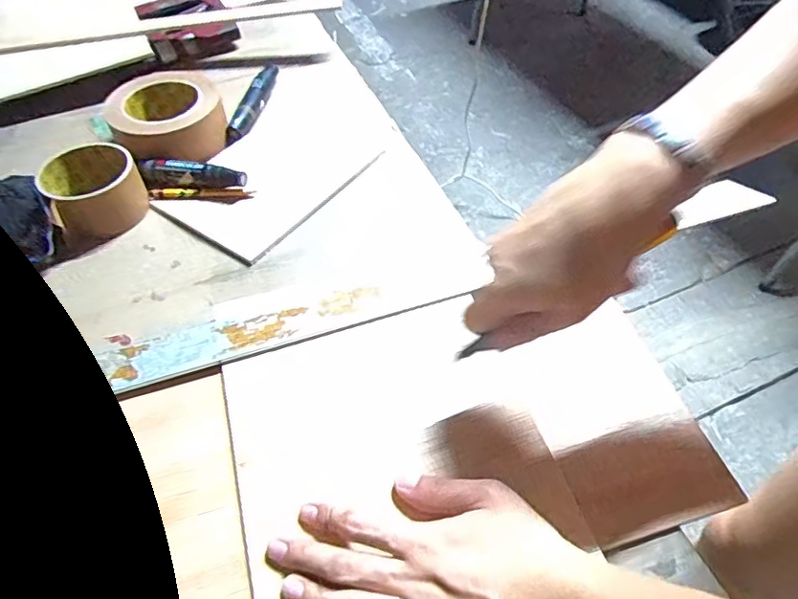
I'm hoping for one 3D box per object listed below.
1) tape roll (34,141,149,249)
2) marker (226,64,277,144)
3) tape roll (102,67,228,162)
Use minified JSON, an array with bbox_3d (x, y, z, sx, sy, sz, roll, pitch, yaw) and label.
[{"bbox_3d":[-0.283,-0.099,0.519,0.082,0.049,0.084,0,52,1],"label":"tape roll"},{"bbox_3d":[-0.166,-0.229,0.637,0.020,0.024,0.152,6,53,5],"label":"marker"},{"bbox_3d":[-0.243,-0.190,0.586,0.112,0.054,0.134,-22,55,-15],"label":"tape roll"}]

